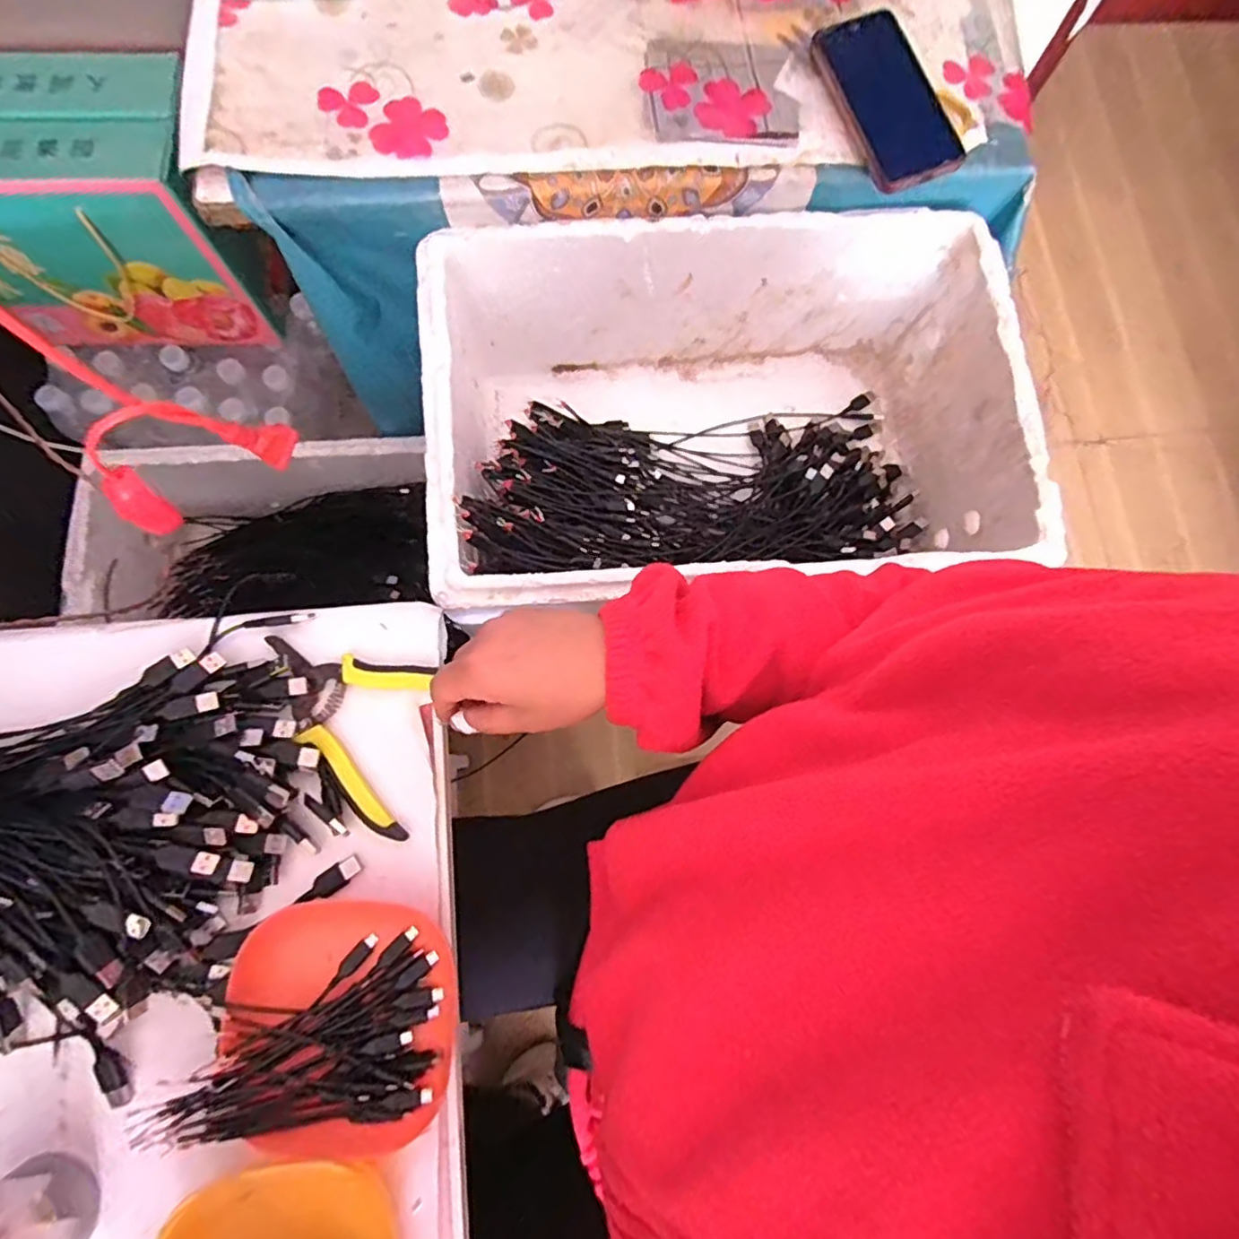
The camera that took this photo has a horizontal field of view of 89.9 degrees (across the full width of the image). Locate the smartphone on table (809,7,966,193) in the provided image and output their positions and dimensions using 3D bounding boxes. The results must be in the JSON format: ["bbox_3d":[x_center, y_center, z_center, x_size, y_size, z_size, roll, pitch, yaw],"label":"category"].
[{"bbox_3d":[0.228,-0.443,0.528,0.079,0.008,0.160,-22,84,4],"label":"smartphone on table"}]

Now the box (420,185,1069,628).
[{"bbox_3d":[0.092,-0.182,0.622,0.507,0.216,0.343,-6,78,-3],"label":"box"}]

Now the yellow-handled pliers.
[{"bbox_3d":[-0.200,0.081,0.437,0.123,0.015,0.115,11,79,2],"label":"yellow-handled pliers"}]

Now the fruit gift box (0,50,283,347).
[{"bbox_3d":[-0.601,-0.459,0.713,0.323,0.240,0.156,-2,78,-2],"label":"fruit gift box"}]

